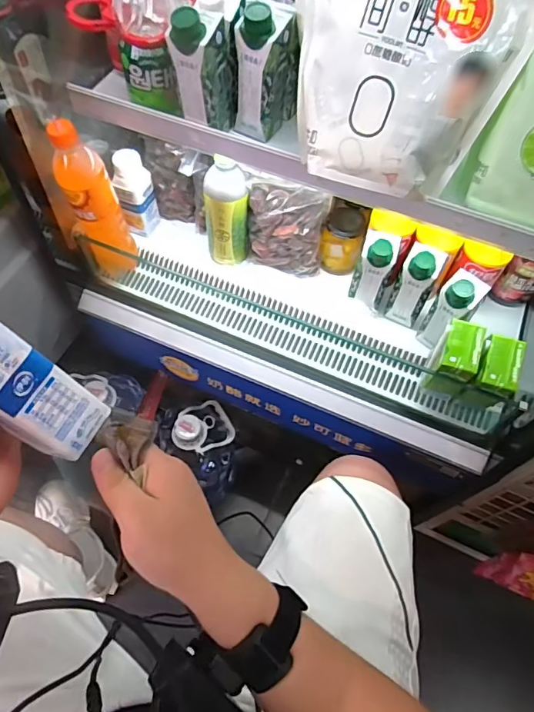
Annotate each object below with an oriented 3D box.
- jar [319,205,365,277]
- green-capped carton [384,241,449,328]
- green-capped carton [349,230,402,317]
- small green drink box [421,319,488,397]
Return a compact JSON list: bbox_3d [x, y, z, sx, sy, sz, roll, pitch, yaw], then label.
[{"bbox_3d":[0.119,-0.186,0.756,0.063,0.080,0.075,9,61,4],"label":"jar"},{"bbox_3d":[0.214,-0.104,0.678,0.049,0.130,0.051,24,63,12],"label":"green-capped carton"},{"bbox_3d":[0.156,-0.125,0.686,0.052,0.120,0.054,21,63,10],"label":"green-capped carton"},{"bbox_3d":[0.237,0.011,0.614,0.051,0.116,0.061,17,62,8],"label":"small green drink box"}]

